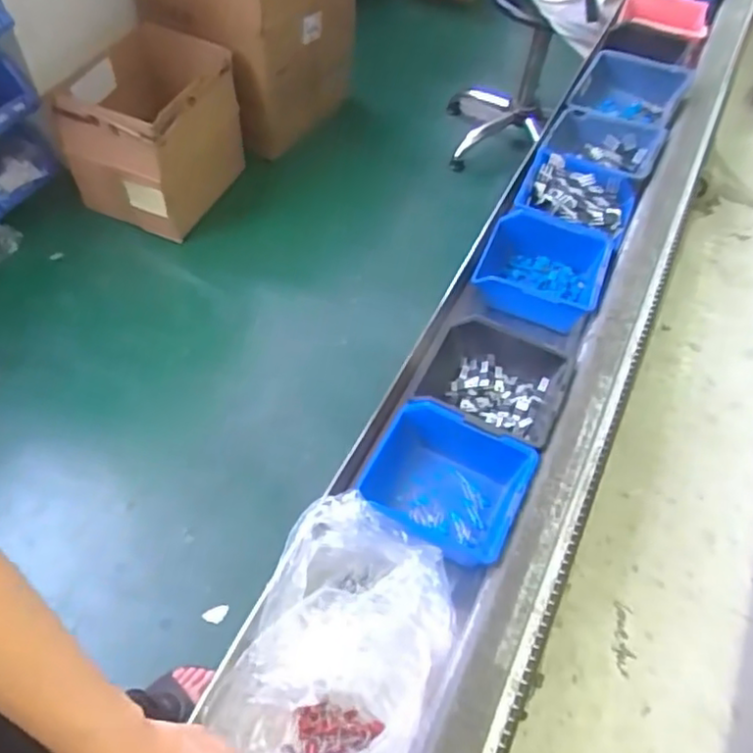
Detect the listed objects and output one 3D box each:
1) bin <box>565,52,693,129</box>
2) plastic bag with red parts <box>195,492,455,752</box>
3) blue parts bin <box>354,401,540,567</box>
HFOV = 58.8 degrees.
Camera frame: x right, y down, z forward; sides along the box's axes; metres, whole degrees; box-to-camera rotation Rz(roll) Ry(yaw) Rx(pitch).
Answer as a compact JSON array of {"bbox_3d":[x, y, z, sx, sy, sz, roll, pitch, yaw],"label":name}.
[{"bbox_3d":[0.351,-0.390,0.942,0.143,0.075,0.122,21,57,11],"label":"bin"},{"bbox_3d":[-0.027,0.217,0.515,0.143,0.076,0.218,21,57,11],"label":"plastic bag with red parts"},{"bbox_3d":[0.058,0.099,0.604,0.141,0.066,0.125,23,58,12],"label":"blue parts bin"}]

